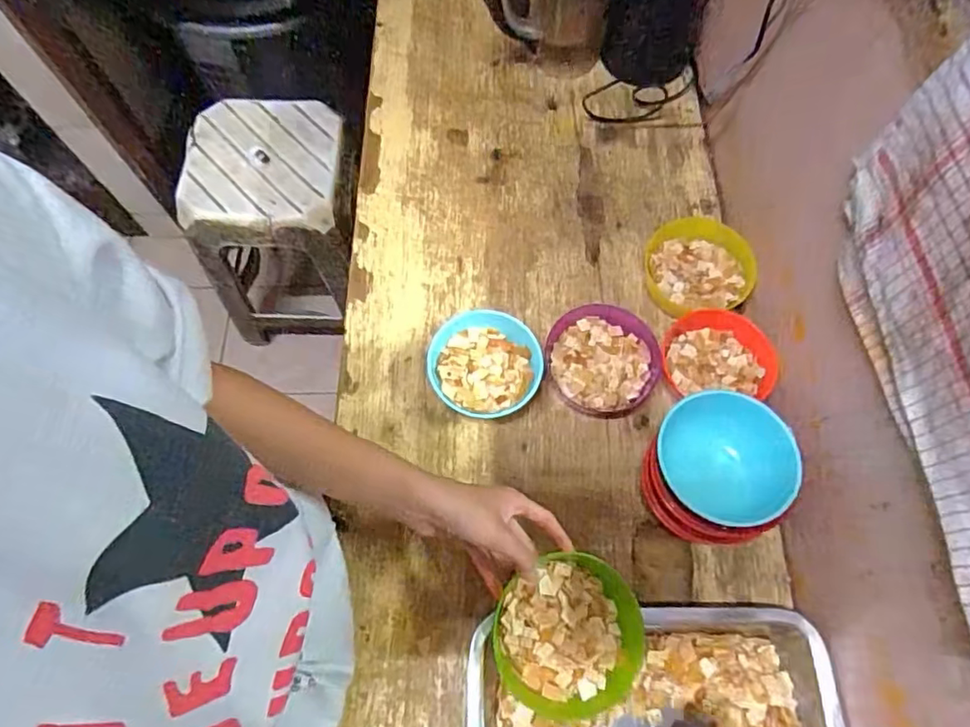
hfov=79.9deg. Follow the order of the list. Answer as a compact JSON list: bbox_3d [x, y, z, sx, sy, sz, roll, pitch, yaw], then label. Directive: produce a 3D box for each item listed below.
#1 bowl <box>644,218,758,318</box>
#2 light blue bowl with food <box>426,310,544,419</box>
[{"bbox_3d":[0.241,-0.108,0.654,0.114,0.036,0.104,0,68,0],"label":"bowl"},{"bbox_3d":[0.000,0.006,0.598,0.112,0.051,0.103,0,68,0],"label":"light blue bowl with food"}]

